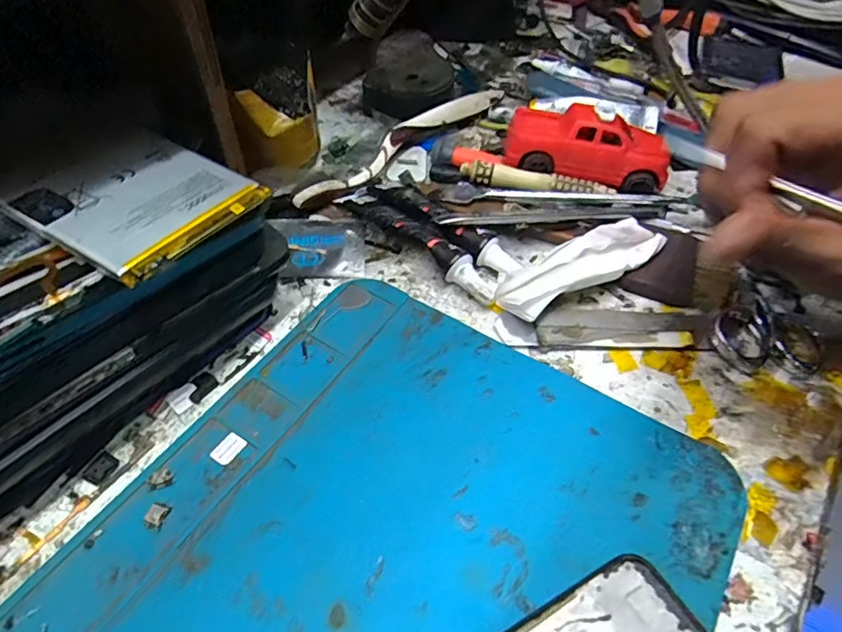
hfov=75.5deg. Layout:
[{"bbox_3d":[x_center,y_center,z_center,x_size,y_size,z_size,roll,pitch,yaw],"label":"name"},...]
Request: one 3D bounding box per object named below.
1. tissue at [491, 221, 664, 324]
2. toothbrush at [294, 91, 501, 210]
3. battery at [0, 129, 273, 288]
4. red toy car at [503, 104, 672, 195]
[{"bbox_3d":[0.080,-0.027,0.275,0.094,0.021,0.035,-23,55,-20],"label":"tissue"},{"bbox_3d":[-0.007,-0.108,0.339,0.018,0.017,0.176,35,58,23],"label":"toothbrush"},{"bbox_3d":[-0.101,-0.043,0.194,0.066,0.008,0.062,26,54,18],"label":"battery"},{"bbox_3d":[0.097,-0.102,0.316,0.091,0.028,0.049,14,52,9],"label":"red toy car"}]

